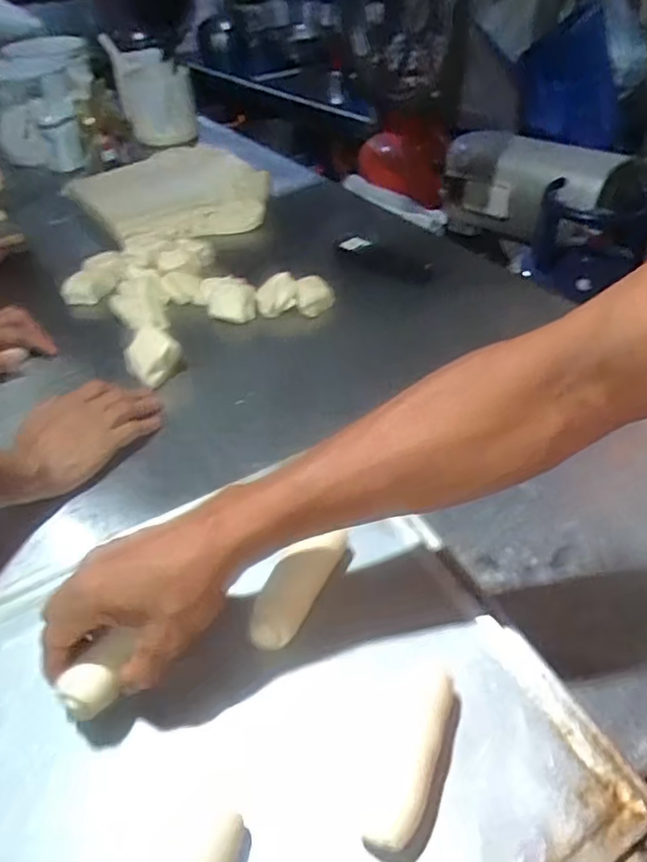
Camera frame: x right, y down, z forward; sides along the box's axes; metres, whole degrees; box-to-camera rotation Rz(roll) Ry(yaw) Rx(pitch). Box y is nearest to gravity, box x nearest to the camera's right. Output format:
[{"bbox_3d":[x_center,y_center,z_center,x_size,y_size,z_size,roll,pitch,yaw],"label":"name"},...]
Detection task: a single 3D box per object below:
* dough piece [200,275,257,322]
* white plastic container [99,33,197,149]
[{"bbox_3d":[-0.133,-0.182,0.844,0.075,0.040,0.057,-5,41,-3],"label":"dough piece"},{"bbox_3d":[-0.396,-0.792,1.415,0.172,0.196,0.130,-12,42,-10],"label":"white plastic container"}]

